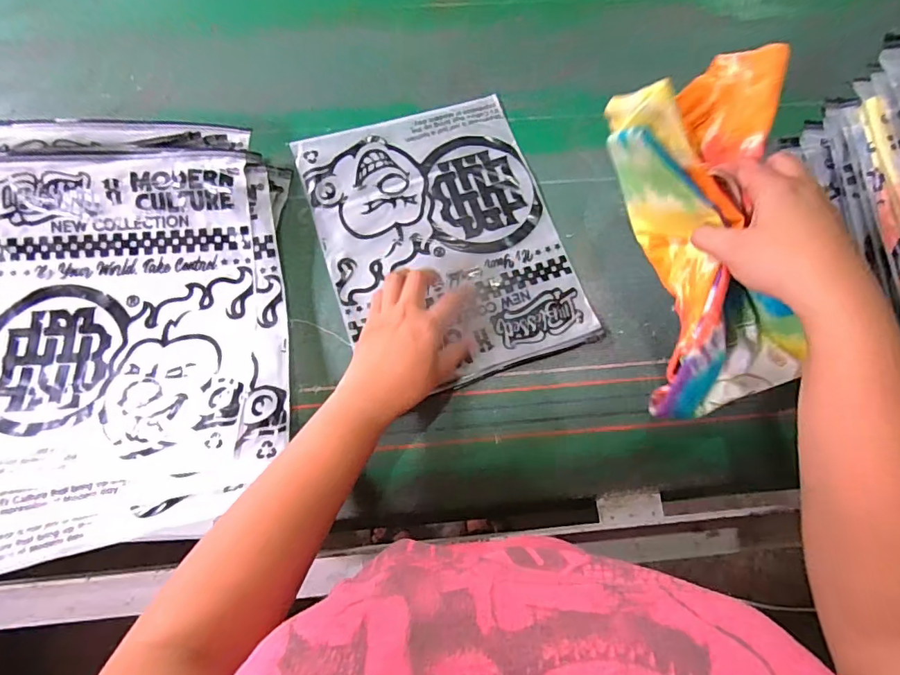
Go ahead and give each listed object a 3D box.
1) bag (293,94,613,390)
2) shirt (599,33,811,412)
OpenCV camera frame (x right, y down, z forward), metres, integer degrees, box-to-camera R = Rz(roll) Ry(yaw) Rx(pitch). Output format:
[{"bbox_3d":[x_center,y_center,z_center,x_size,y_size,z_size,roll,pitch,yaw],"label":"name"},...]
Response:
[{"bbox_3d":[-0.009,-0.108,0.524,0.244,0.011,0.315,-17,75,-6],"label":"bag"},{"bbox_3d":[0.206,-0.079,0.388,0.139,0.083,0.269,-8,97,-4],"label":"shirt"}]

